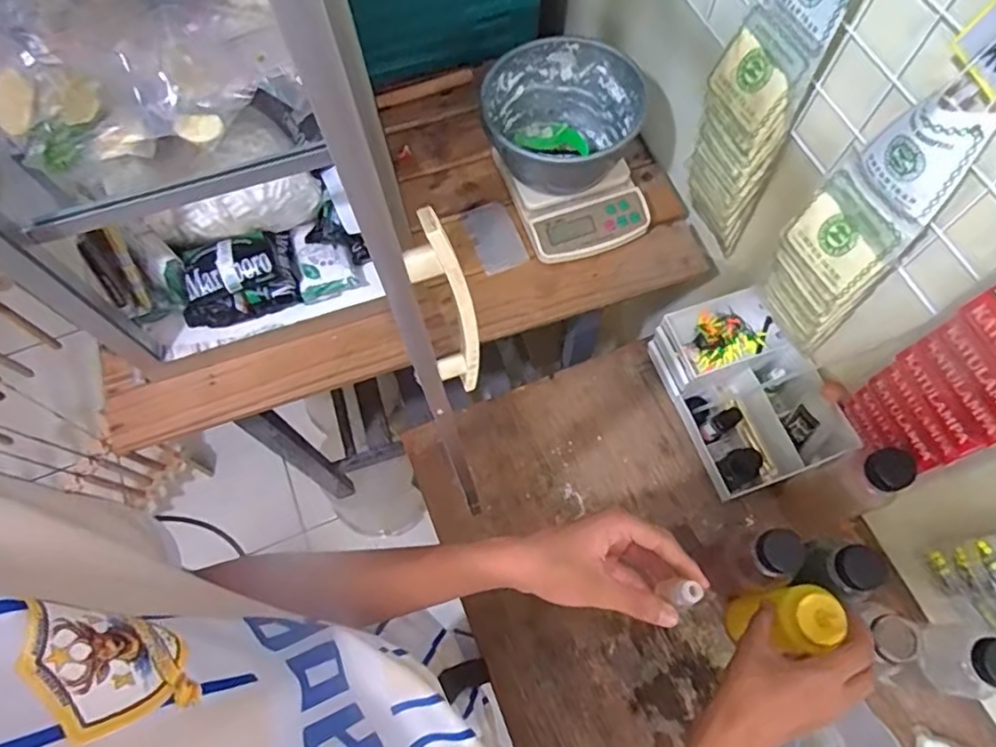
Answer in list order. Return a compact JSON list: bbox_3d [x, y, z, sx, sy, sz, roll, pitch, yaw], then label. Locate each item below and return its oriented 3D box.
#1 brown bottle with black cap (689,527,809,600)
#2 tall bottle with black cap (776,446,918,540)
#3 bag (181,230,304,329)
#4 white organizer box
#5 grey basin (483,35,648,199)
[{"bbox_3d":[0.266,0.201,0.639,0.060,0.178,0.056,-9,67,-2],"label":"brown bottle with black cap"},{"bbox_3d":[0.378,0.132,0.667,0.054,0.190,0.067,-18,68,-6],"label":"tall bottle with black cap"},{"bbox_3d":[-0.308,-0.117,0.716,0.131,0.063,0.088,-17,68,-6],"label":"bag"},{"bbox_3d":[0.306,0.021,0.748,0.145,0.113,0.225,-22,68,-8],"label":"white organizer box"},{"bbox_3d":[0.076,-0.307,0.762,0.176,0.121,0.179,0,67,1],"label":"grey basin"}]

